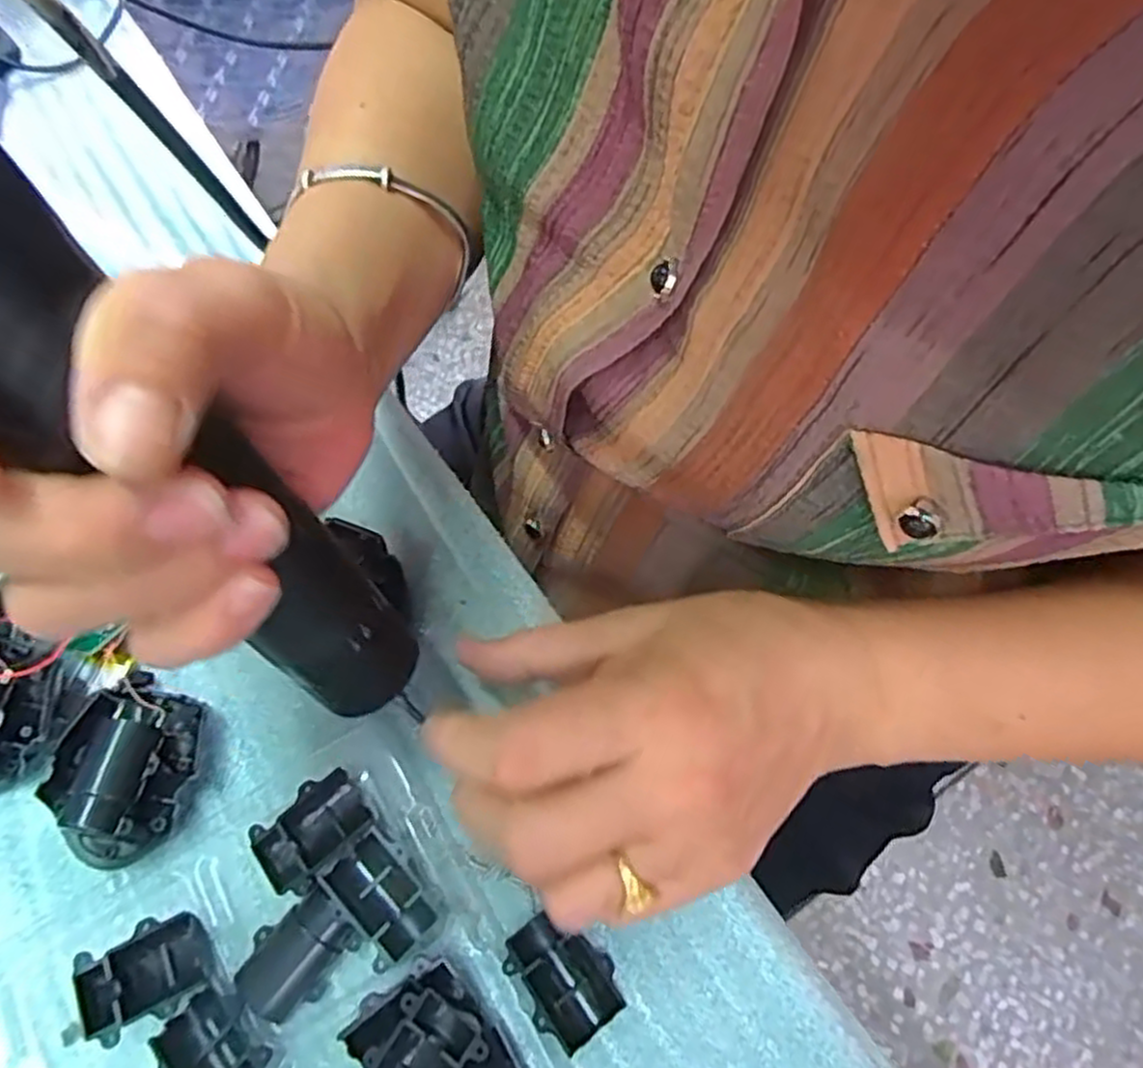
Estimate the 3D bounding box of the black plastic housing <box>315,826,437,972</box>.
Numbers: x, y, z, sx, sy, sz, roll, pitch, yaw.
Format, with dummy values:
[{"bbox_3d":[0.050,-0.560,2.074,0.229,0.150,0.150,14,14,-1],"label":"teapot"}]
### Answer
[{"bbox_3d":[-0.062,0.120,0.248,0.026,0.016,0.036,-40,69,-15],"label":"black plastic housing"}]

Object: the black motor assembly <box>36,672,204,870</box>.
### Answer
[{"bbox_3d":[-0.163,0.085,0.269,0.041,0.022,0.063,1,65,4],"label":"black motor assembly"}]

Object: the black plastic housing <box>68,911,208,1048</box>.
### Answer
[{"bbox_3d":[-0.138,0.143,0.242,0.038,0.015,0.027,-24,66,-8],"label":"black plastic housing"}]

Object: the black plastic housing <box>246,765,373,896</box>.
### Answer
[{"bbox_3d":[-0.090,0.105,0.257,0.044,0.019,0.027,-41,69,-15],"label":"black plastic housing"}]

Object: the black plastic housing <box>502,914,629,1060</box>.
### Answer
[{"bbox_3d":[-0.003,0.141,0.239,0.027,0.013,0.037,-35,68,-13],"label":"black plastic housing"}]

